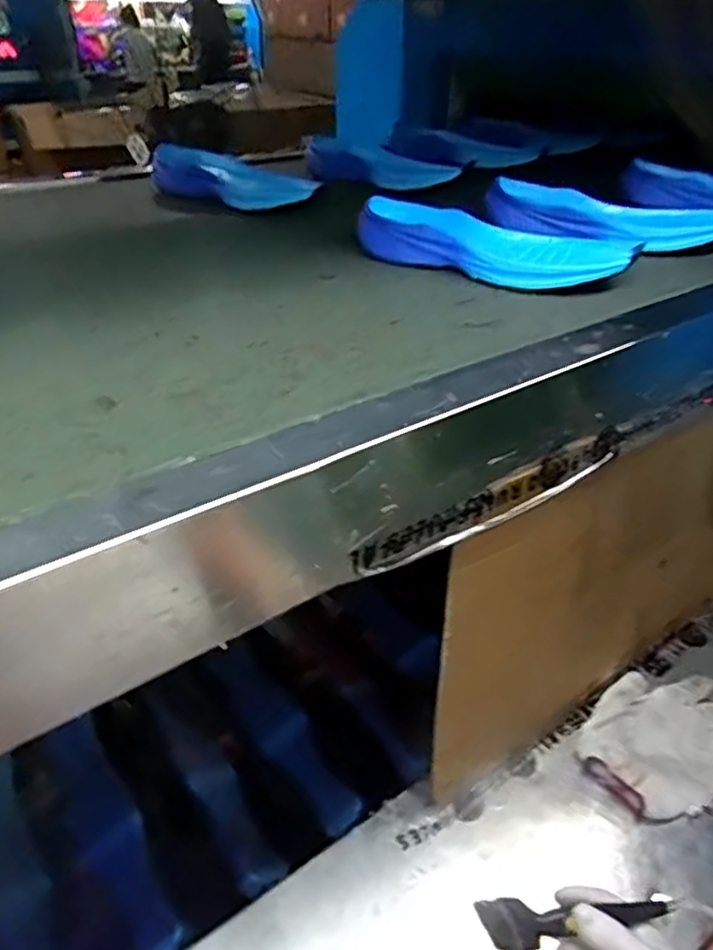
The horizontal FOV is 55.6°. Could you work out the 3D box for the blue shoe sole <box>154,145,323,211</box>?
[{"bbox_3d":[-0.146,-0.360,0.819,0.236,0.044,0.079,16,38,22],"label":"blue shoe sole"}]

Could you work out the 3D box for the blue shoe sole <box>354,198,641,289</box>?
[{"bbox_3d":[0.115,-0.203,0.609,0.253,0.047,0.088,12,36,18],"label":"blue shoe sole"}]

